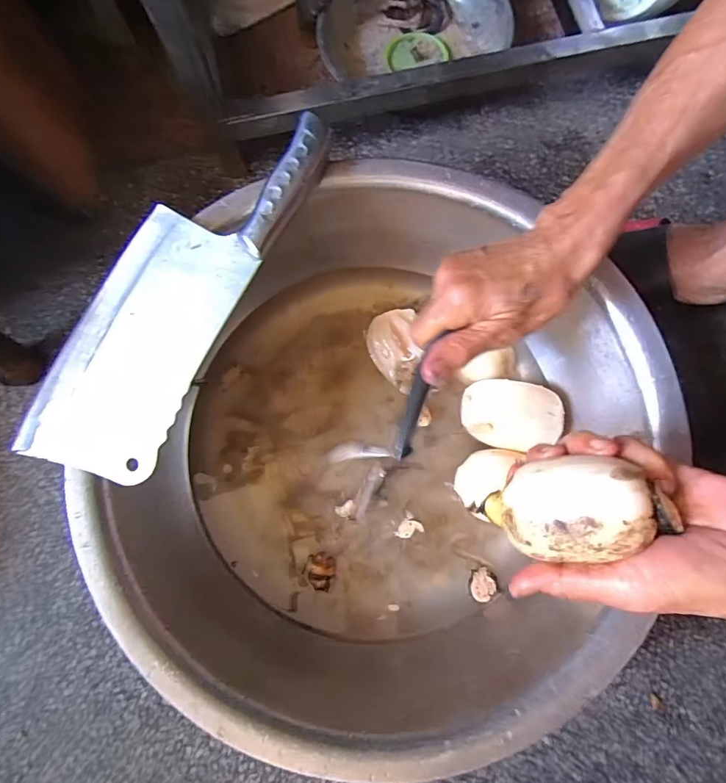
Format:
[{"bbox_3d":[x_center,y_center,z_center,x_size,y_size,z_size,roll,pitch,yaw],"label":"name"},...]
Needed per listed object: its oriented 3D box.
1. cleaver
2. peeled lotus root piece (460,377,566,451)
[{"bbox_3d":[-0.140,-0.083,0.318,0.108,0.025,0.302,26,81,6],"label":"cleaver"},{"bbox_3d":[0.132,0.021,0.390,0.081,0.045,0.060,7,79,2],"label":"peeled lotus root piece"}]

